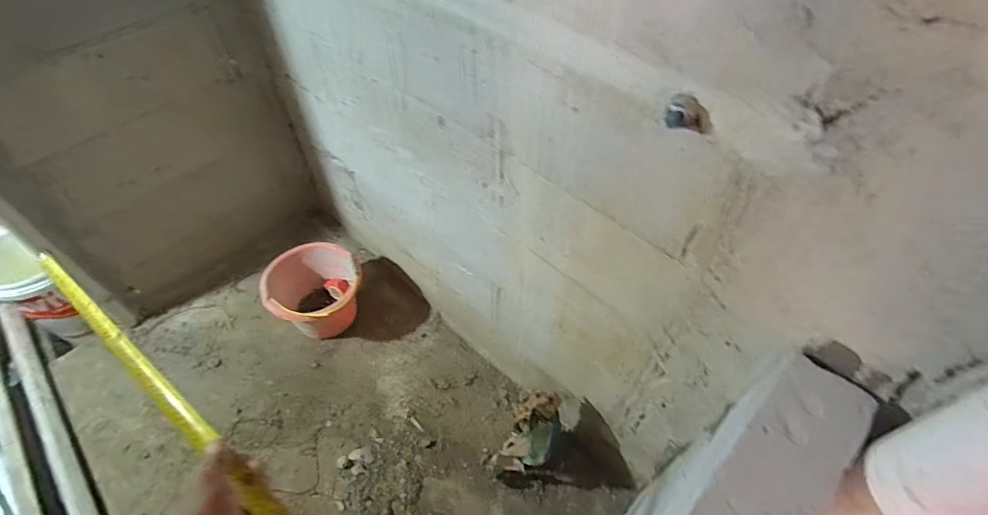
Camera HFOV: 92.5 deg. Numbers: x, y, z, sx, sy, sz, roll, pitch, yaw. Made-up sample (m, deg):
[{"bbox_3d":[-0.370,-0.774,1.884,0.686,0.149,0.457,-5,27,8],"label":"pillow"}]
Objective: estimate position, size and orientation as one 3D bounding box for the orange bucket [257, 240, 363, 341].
[{"bbox_3d":[-0.533,0.120,1.455,0.266,0.236,0.255,0,51,0],"label":"orange bucket"}]

